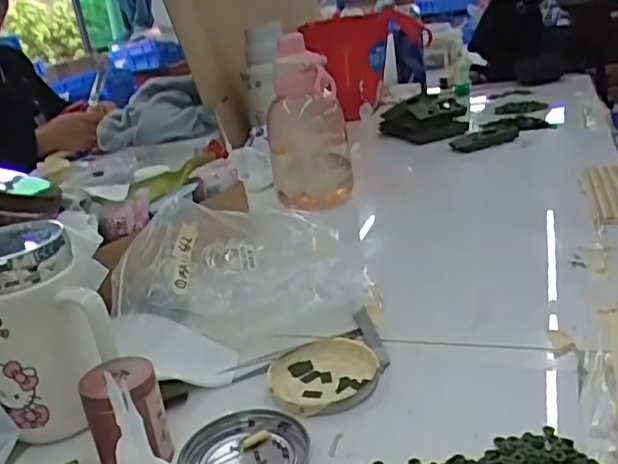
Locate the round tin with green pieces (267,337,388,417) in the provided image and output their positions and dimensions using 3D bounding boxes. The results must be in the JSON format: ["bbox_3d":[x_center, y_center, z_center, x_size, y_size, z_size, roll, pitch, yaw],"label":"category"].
[{"bbox_3d":[0.009,0.104,0.466,0.082,0.011,0.076,-7,21,3],"label":"round tin with green pieces"}]

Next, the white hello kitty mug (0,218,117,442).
[{"bbox_3d":[-0.184,0.069,0.436,0.078,0.134,0.087,-18,23,-26],"label":"white hello kitty mug"}]

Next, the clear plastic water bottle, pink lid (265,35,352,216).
[{"bbox_3d":[-0.005,-0.149,0.866,0.104,0.215,0.104,-8,20,3],"label":"clear plastic water bottle, pink lid"}]

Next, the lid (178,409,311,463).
[{"bbox_3d":[-0.038,0.138,0.398,0.078,0.008,0.076,-7,21,3],"label":"lid"}]

